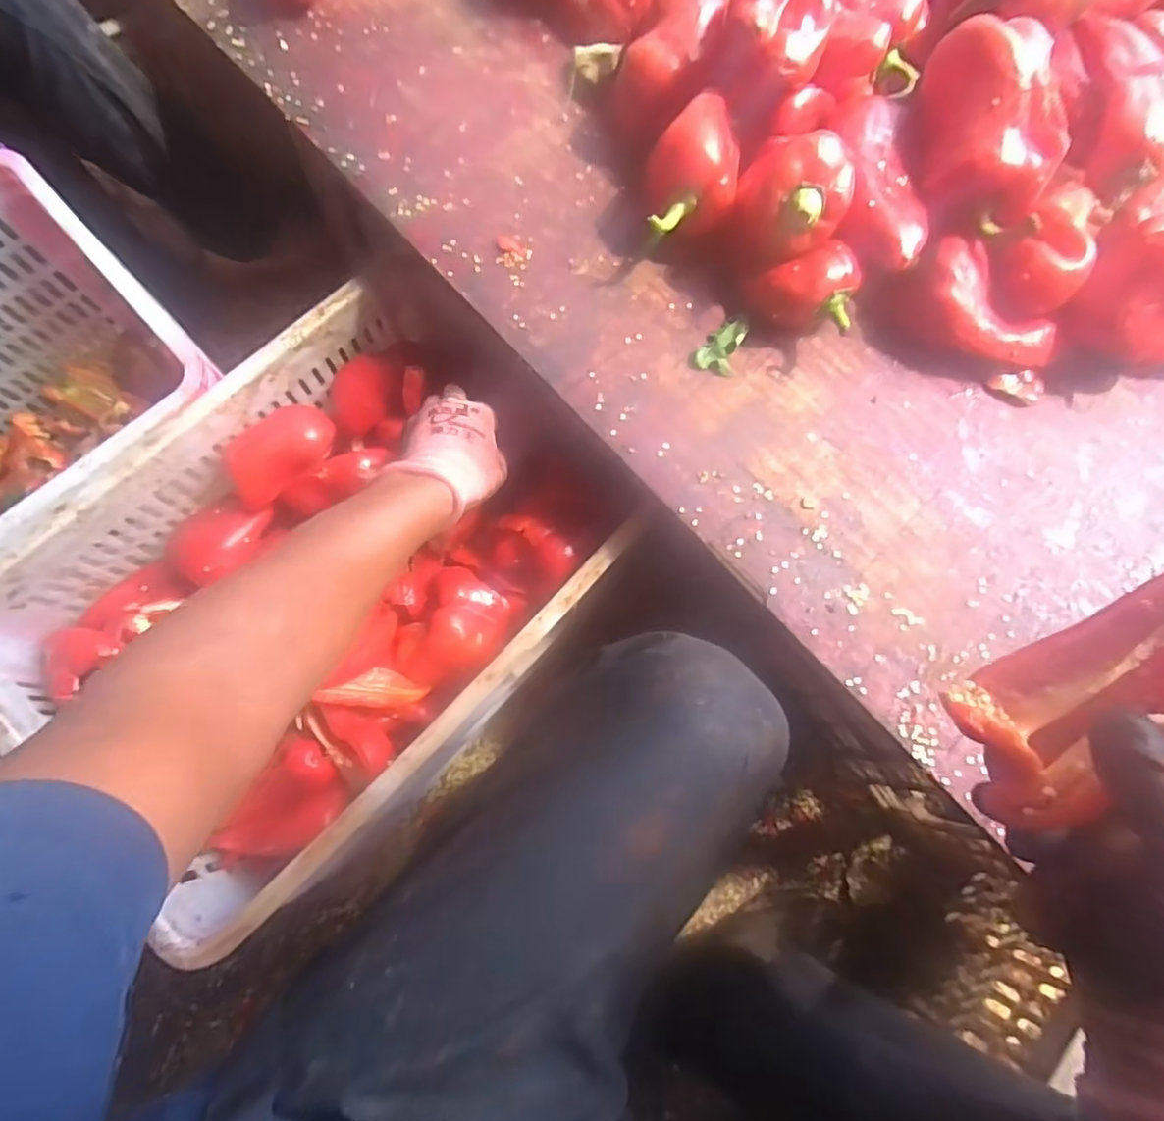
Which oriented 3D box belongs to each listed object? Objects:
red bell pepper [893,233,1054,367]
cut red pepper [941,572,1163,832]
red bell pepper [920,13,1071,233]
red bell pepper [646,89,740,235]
[{"bbox_3d":[0.302,-0.184,0.462,0.086,0.062,0.119,-43,80,-12],"label":"red bell pepper"},{"bbox_3d":[0.236,0.066,0.265,0.123,0.060,0.080,-36,53,28],"label":"cut red pepper"},{"bbox_3d":[0.289,-0.308,0.426,0.073,0.062,0.128,-5,74,-3],"label":"red bell pepper"},{"bbox_3d":[0.087,-0.295,0.473,0.072,0.077,0.112,9,74,1],"label":"red bell pepper"}]

